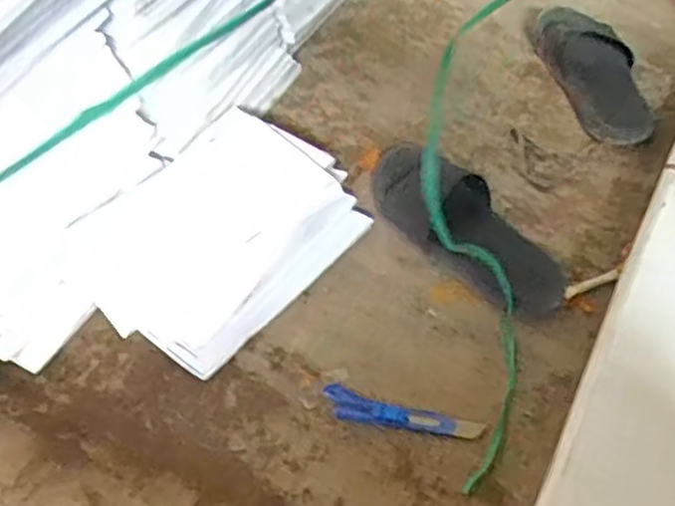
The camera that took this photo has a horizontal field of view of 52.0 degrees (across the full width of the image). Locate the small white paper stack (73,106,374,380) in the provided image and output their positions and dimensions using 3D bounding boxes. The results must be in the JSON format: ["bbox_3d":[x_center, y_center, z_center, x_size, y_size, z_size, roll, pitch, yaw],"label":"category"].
[{"bbox_3d":[-0.127,-0.013,0.758,0.192,0.114,0.275,32,58,21],"label":"small white paper stack"}]

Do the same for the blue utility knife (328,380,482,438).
[{"bbox_3d":[0.064,0.163,0.690,0.159,0.008,0.031,13,54,9],"label":"blue utility knife"}]

